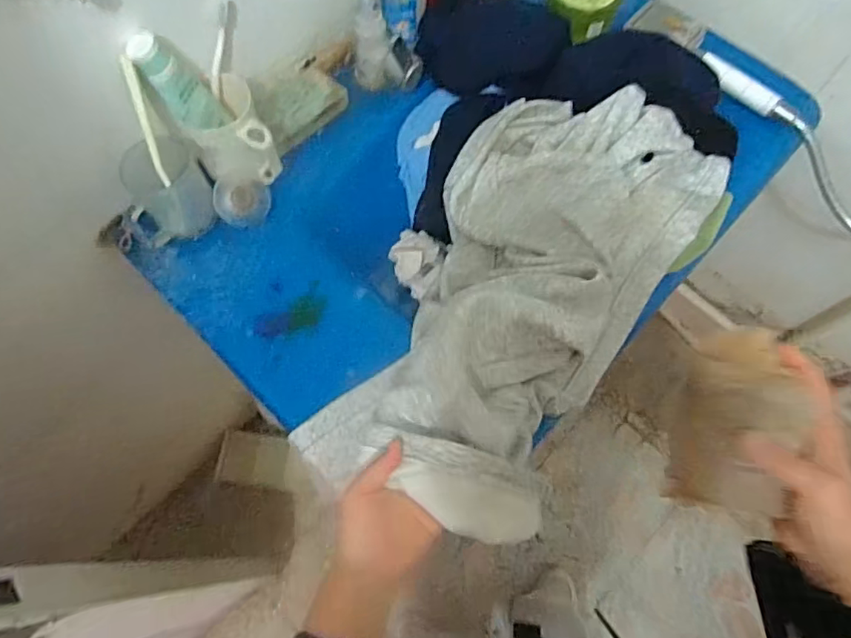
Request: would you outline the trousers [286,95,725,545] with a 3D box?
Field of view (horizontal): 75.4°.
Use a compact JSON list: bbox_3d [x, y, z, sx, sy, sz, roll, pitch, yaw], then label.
[{"bbox_3d":[0.107,-0.024,0.581,0.273,0.131,0.500,25,65,9],"label":"trousers"}]

